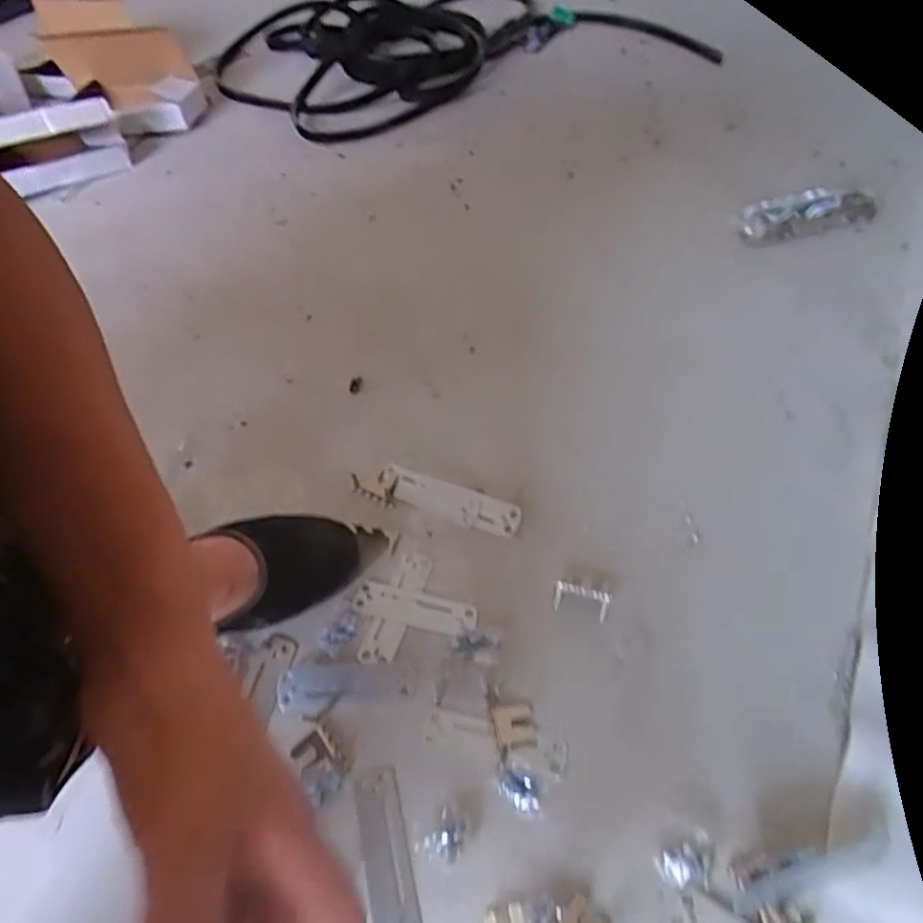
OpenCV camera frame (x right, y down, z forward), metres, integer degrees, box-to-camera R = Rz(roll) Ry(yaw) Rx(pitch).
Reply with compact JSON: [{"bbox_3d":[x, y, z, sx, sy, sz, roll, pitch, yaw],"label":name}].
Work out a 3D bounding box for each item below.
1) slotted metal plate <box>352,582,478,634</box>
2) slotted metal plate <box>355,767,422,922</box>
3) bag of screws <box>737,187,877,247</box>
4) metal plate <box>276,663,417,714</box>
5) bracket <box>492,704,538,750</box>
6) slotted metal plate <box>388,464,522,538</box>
[{"bbox_3d":[-0.036,0.112,0.497,0.094,0.005,0.028,10,53,14],"label":"slotted metal plate"},{"bbox_3d":[-0.047,0.240,0.399,0.030,0.004,0.095,-14,51,-5],"label":"slotted metal plate"},{"bbox_3d":[0.398,-0.281,0.744,0.160,0.032,0.054,-11,51,-3],"label":"bag of screws"},{"bbox_3d":[-0.083,0.157,0.461,0.098,0.005,0.029,-5,51,2],"label":"metal plate"},{"bbox_3d":[0.036,0.176,0.432,0.025,0.004,0.028,-11,51,-3],"label":"bracket"},{"bbox_3d":[-0.009,0.035,0.554,0.122,0.009,0.032,17,55,19],"label":"slotted metal plate"}]

